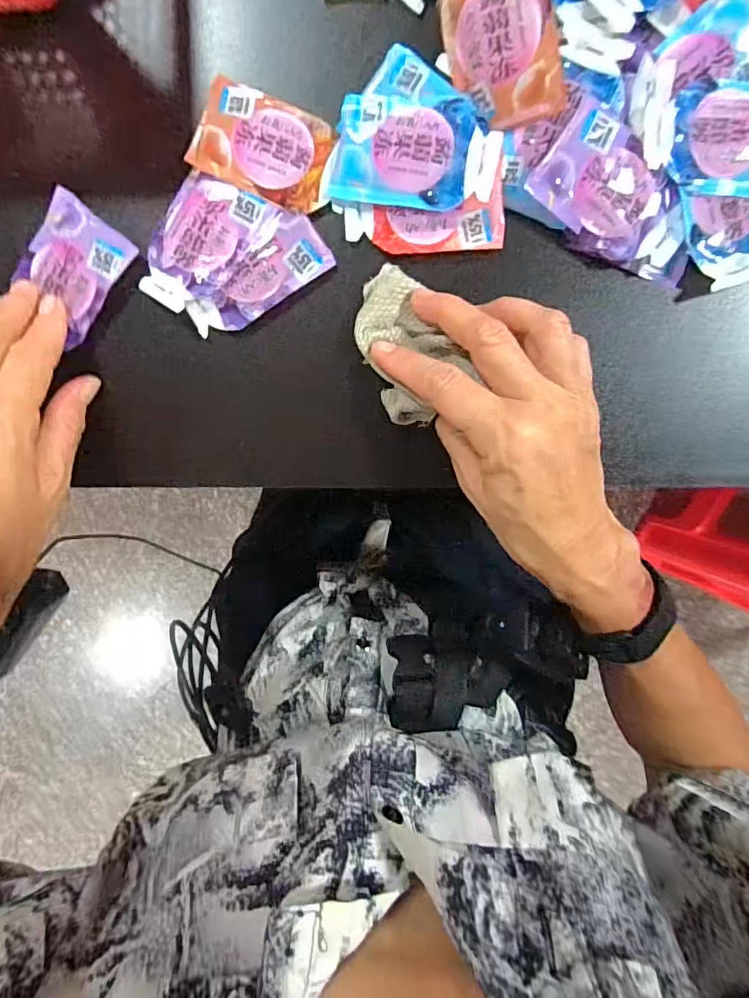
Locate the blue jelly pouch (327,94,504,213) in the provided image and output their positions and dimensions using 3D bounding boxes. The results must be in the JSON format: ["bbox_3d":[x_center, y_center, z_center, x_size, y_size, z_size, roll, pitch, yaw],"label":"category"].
[{"bbox_3d":[0.020,-0.166,0.250,0.077,0.012,0.044,10,100,-1],"label":"blue jelly pouch"}]

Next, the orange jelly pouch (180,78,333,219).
[{"bbox_3d":[-0.055,-0.175,0.256,0.063,0.010,0.045,21,99,-3],"label":"orange jelly pouch"}]

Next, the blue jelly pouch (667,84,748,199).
[{"bbox_3d":[0.170,-0.167,0.241,0.063,0.005,0.047,-1,100,1],"label":"blue jelly pouch"}]

